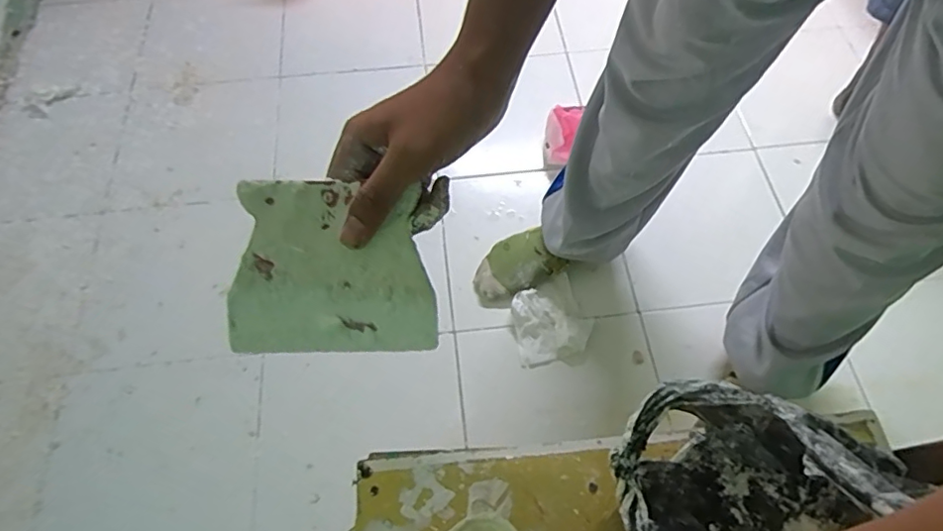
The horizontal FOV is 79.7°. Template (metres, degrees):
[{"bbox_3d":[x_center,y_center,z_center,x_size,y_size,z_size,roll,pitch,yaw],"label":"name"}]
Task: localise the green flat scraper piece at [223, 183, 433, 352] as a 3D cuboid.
[{"bbox_3d":[-0.085,0.002,0.337,0.120,0.006,0.100,0,98,-1],"label":"green flat scraper piece"}]

